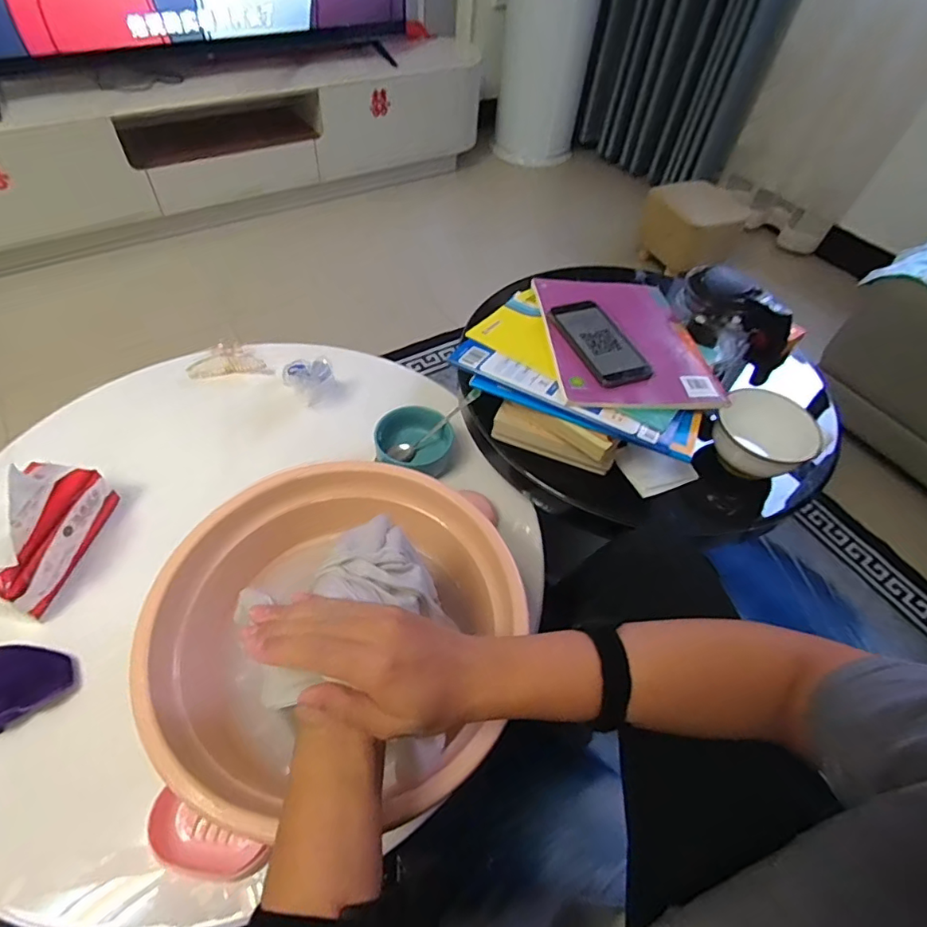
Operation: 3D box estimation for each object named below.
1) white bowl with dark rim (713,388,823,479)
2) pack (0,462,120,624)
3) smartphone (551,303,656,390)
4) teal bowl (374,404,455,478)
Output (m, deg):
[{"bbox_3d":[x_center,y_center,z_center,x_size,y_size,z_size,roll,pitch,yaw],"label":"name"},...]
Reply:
[{"bbox_3d":[0.399,-0.030,0.734,0.118,0.093,0.127,2,52,-3],"label":"white bowl with dark rim"},{"bbox_3d":[-0.514,0.074,0.619,0.081,0.126,0.177,11,52,4],"label":"pack"},{"bbox_3d":[0.182,-0.166,0.716,0.081,0.009,0.163,-14,55,-15],"label":"smartphone"},{"bbox_3d":[-0.074,-0.032,0.787,0.113,0.047,0.106,2,52,-3],"label":"teal bowl"}]

